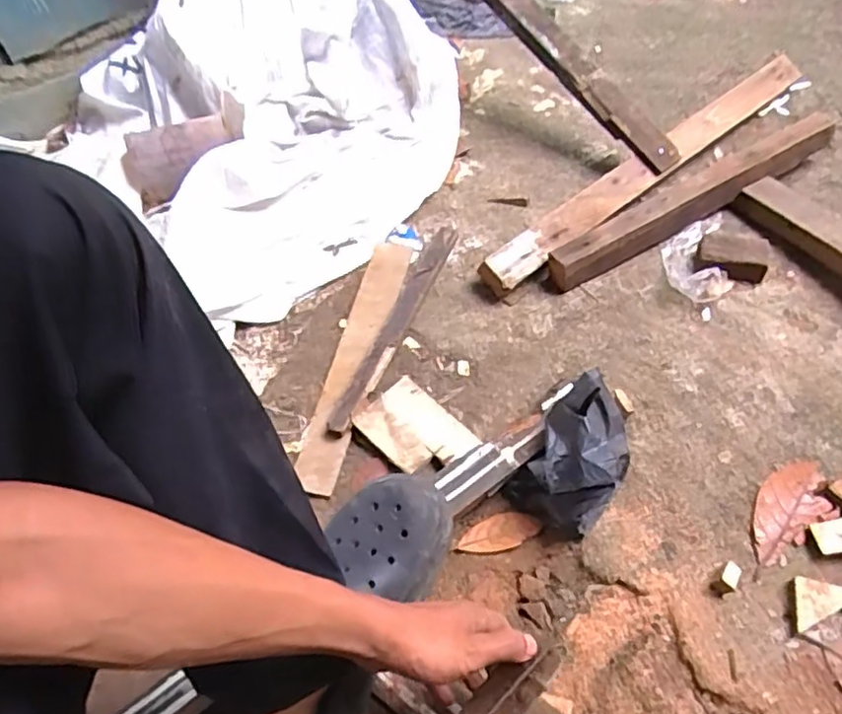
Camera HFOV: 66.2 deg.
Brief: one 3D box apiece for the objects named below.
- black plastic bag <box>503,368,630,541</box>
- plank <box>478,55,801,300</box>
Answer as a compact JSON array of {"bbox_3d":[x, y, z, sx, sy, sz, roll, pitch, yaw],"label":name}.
[{"bbox_3d":[0.196,0.108,0.772,0.106,0.100,0.185,33,64,23],"label":"black plastic bag"},{"bbox_3d":[0.397,-0.332,1.096,0.783,0.031,0.060,-36,81,-22],"label":"plank"}]

